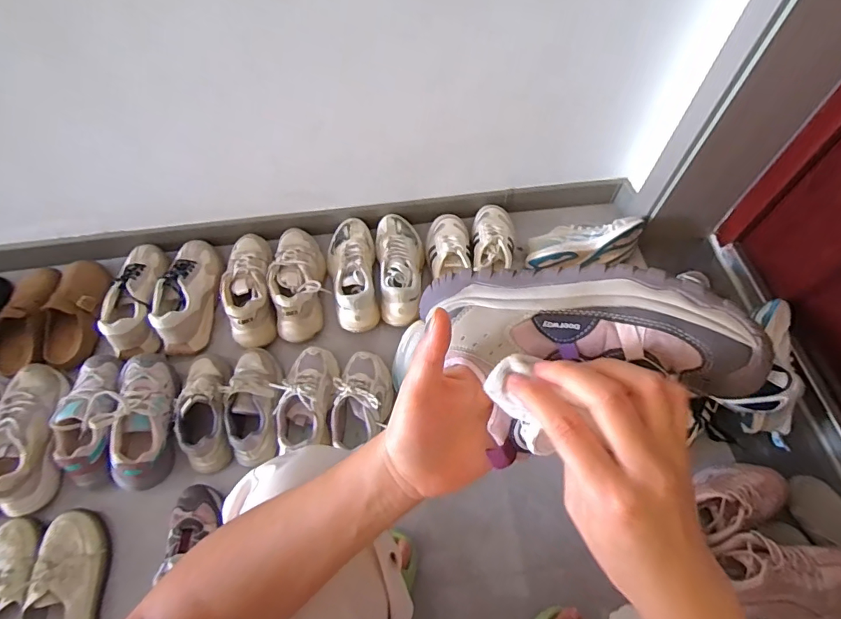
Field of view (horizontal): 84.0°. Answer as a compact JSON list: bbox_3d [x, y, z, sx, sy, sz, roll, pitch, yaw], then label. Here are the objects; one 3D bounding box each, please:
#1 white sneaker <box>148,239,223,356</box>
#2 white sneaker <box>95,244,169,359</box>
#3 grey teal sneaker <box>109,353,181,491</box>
[{"bbox_3d":[-0.469,-0.040,0.947,0.095,0.081,0.249,1,60,0],"label":"white sneaker"},{"bbox_3d":[-0.563,-0.025,0.946,0.096,0.083,0.240,0,60,0],"label":"white sneaker"},{"bbox_3d":[-0.482,0.181,0.821,0.098,0.095,0.240,-6,61,-4],"label":"grey teal sneaker"}]

